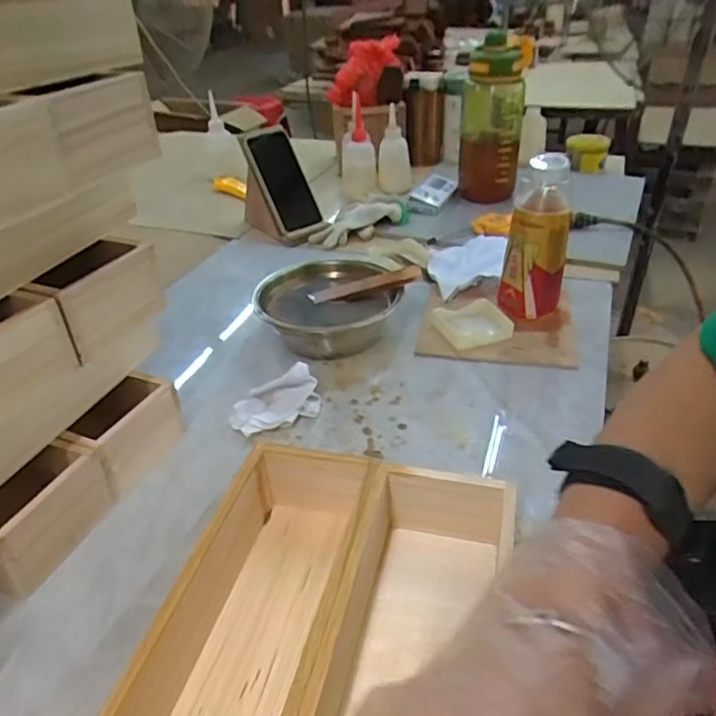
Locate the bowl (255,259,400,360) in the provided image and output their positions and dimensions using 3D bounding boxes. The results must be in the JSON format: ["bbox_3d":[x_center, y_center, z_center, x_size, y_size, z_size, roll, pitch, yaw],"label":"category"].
[{"bbox_3d":[-0.031,-0.058,0.717,0.157,0.065,0.157,-3,34,2],"label":"bowl"}]

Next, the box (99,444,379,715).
[{"bbox_3d":[-0.063,0.173,0.372,0.097,0.077,0.259,5,35,13],"label":"box"}]

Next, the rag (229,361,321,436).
[{"bbox_3d":[-0.085,0.039,0.601,0.092,0.044,0.064,-12,35,-12],"label":"rag"}]

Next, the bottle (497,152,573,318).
[{"bbox_3d":[0.210,-0.139,0.702,0.070,0.184,0.060,6,35,15],"label":"bottle"}]

